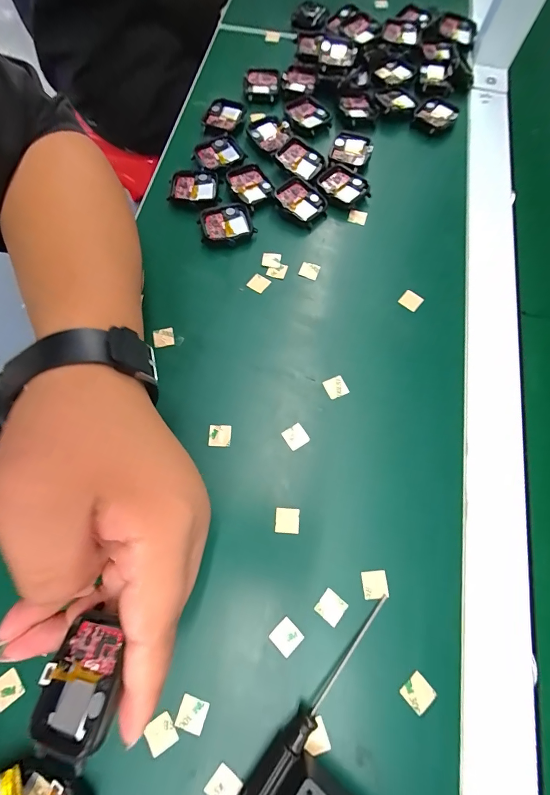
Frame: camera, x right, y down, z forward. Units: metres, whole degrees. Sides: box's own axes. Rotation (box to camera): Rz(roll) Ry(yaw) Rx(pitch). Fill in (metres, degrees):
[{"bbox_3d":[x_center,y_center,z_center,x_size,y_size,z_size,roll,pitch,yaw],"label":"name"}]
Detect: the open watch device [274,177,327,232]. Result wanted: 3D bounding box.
[{"bbox_3d":[0.024,-0.176,0.315,0.045,0.016,0.036,36,74,13],"label":"open watch device"}]

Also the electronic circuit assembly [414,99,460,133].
[{"bbox_3d":[0.167,-0.292,0.358,0.037,0.008,0.033,42,76,15],"label":"electronic circuit assembly"}]

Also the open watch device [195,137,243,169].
[{"bbox_3d":[-0.054,-0.233,0.333,0.040,0.006,0.037,-19,70,-6],"label":"open watch device"}]

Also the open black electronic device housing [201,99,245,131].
[{"bbox_3d":[-0.053,-0.284,0.351,0.040,0.007,0.040,14,70,6],"label":"open black electronic device housing"}]

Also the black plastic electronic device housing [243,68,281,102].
[{"bbox_3d":[-0.013,-0.331,0.370,0.037,0.015,0.040,2,70,2],"label":"black plastic electronic device housing"}]

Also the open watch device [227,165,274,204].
[{"bbox_3d":[-0.023,-0.196,0.321,0.033,0.011,0.038,-27,71,-9],"label":"open watch device"}]

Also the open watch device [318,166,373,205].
[{"bbox_3d":[0.064,-0.197,0.324,0.047,0.008,0.033,36,74,13],"label":"open watch device"}]

